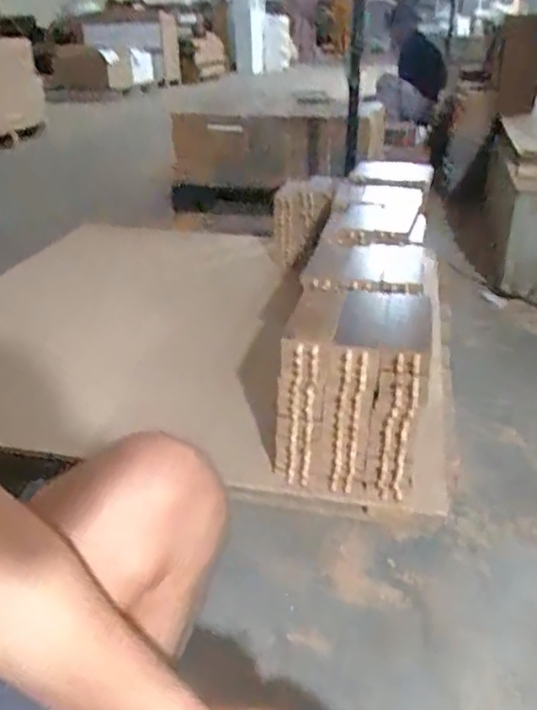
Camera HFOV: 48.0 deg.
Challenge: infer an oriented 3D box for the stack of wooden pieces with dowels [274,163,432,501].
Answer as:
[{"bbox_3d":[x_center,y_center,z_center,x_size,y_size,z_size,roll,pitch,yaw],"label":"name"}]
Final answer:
[{"bbox_3d":[0.215,-0.141,1.272,0.218,0.265,1.006,5,30,11],"label":"stack of wooden pieces with dowels"}]

